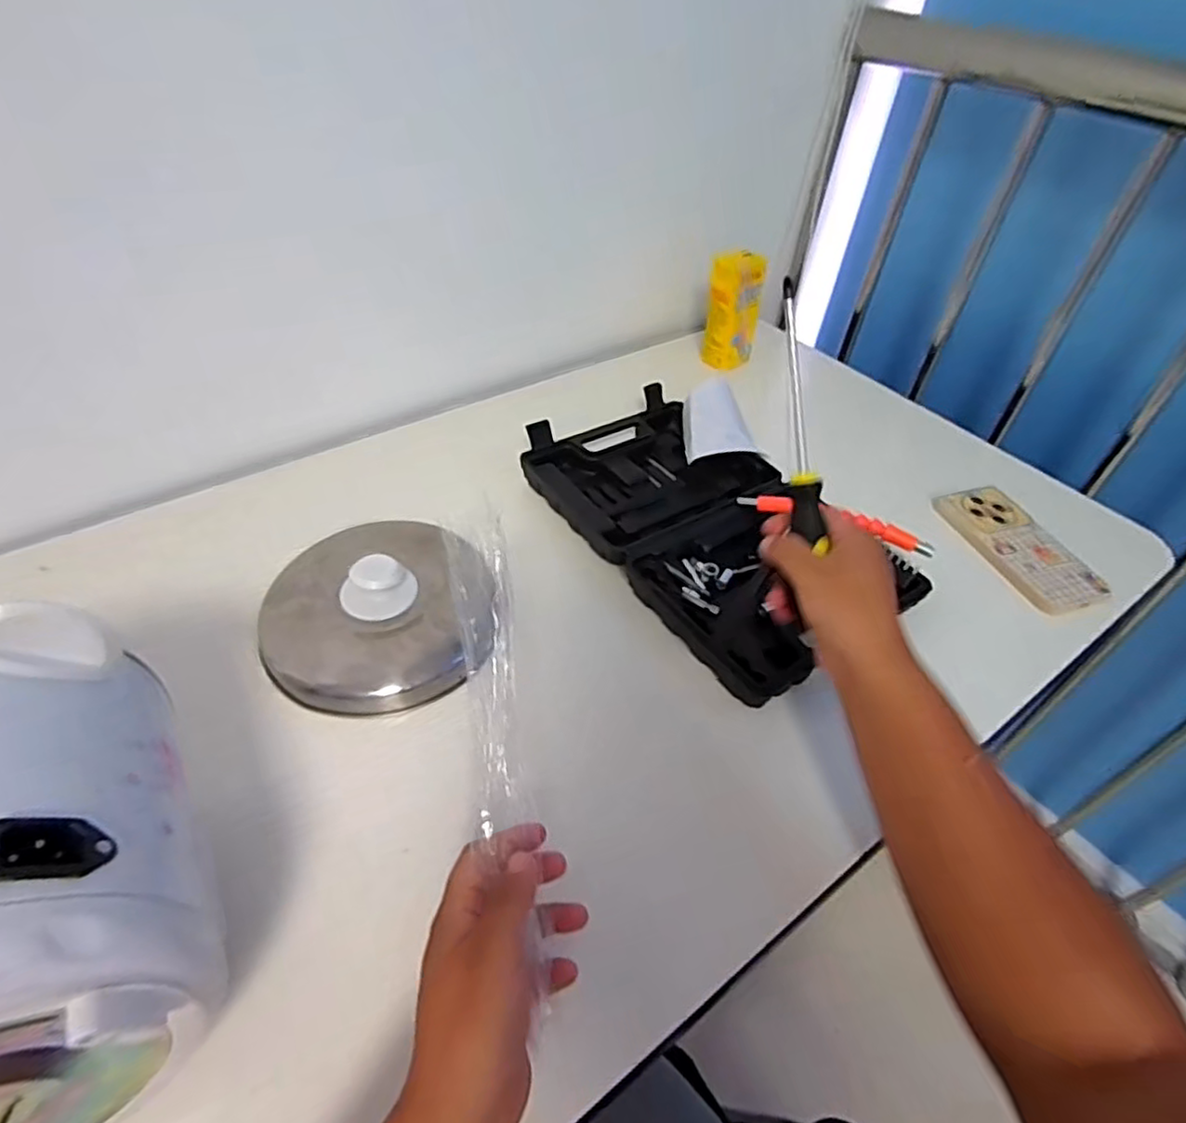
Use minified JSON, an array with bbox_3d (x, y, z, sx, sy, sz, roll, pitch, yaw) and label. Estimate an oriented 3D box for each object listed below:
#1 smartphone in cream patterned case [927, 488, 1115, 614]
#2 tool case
[{"bbox_3d":[0.402,-0.016,0.628,0.075,0.011,0.152,-15,49,-16],"label":"smartphone in cream patterned case"},{"bbox_3d":[0.099,-0.038,0.619,0.210,0.039,0.347,-24,52,-27],"label":"tool case"}]

